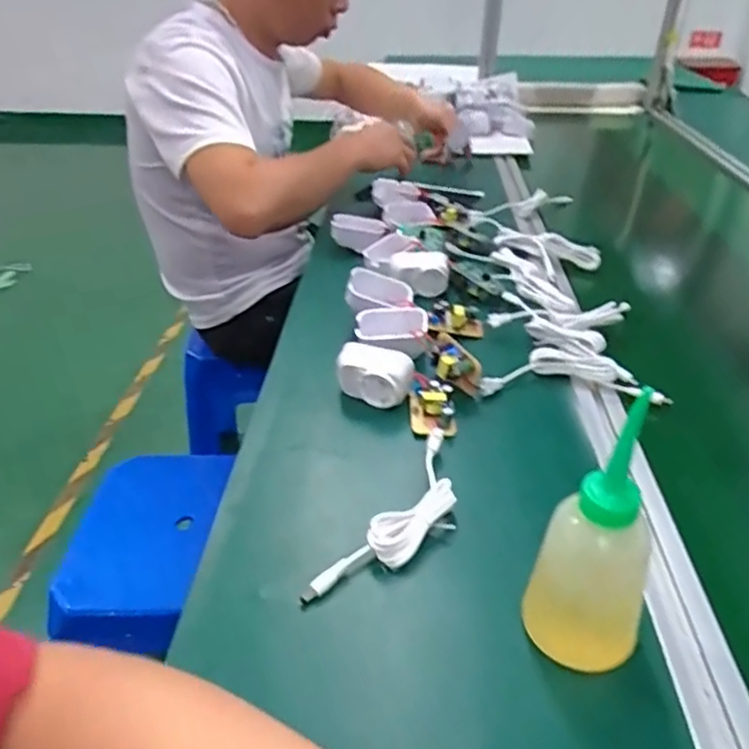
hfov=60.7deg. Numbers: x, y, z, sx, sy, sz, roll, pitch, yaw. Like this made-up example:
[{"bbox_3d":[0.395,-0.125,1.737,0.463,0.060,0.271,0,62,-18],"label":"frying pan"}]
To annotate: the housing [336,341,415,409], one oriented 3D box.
[{"bbox_3d":[-0.001,0.002,0.586,0.067,0.046,0.031,21,41,31],"label":"housing"}]

